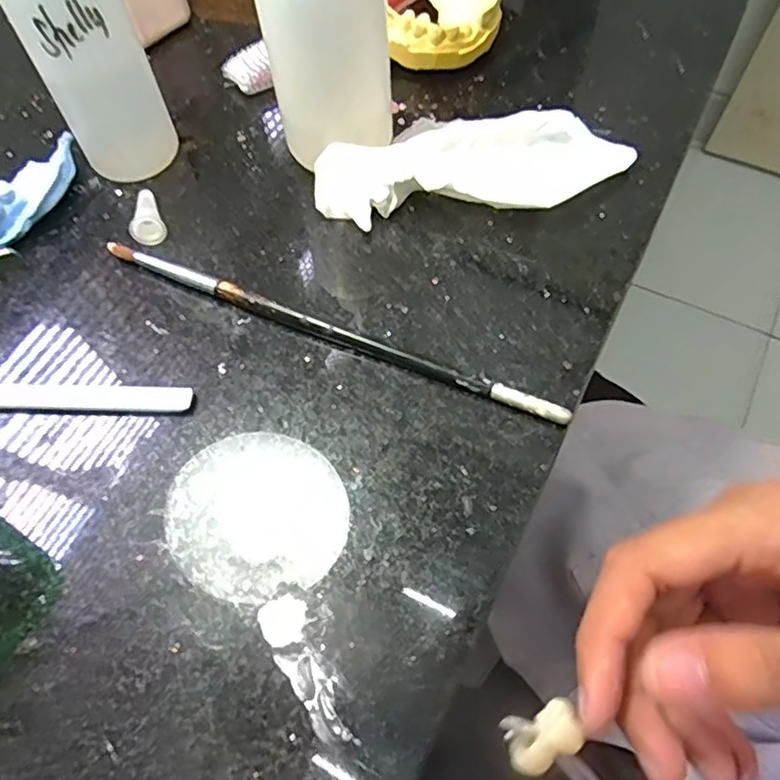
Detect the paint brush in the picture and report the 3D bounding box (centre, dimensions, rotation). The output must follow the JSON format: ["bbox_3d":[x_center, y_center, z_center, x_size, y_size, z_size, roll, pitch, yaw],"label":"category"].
[{"bbox_3d":[-0.025,-0.023,0.233,0.187,0.007,0.008,20,66,11],"label":"paint brush"}]

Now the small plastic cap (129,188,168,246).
[{"bbox_3d":[-0.102,-0.074,0.259,0.013,0.010,0.027,-21,65,-8],"label":"small plastic cap"}]

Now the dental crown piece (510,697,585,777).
[{"bbox_3d":[0.034,0.075,0.133,0.017,0.007,0.009,-40,69,-16],"label":"dental crown piece"}]

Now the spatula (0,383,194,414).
[{"bbox_3d":[-0.139,0.002,0.225,0.134,0.004,0.010,2,64,3],"label":"spatula"}]

